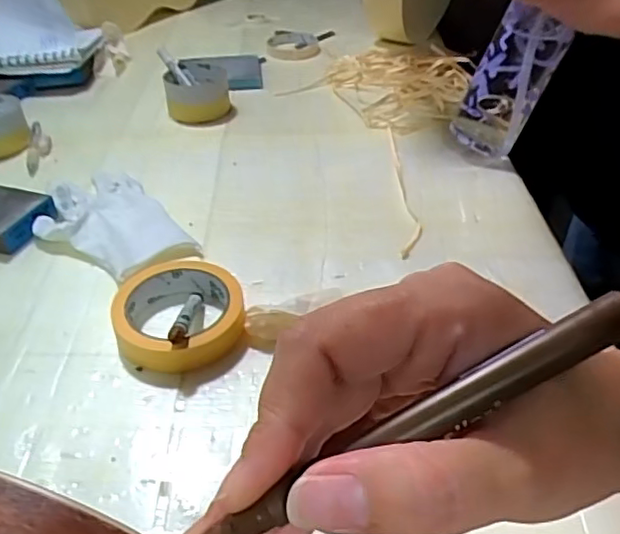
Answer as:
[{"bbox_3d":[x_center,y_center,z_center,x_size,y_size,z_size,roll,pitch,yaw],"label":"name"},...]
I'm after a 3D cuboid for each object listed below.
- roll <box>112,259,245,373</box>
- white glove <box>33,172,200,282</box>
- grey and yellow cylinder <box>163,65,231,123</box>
[{"bbox_3d":[-0.101,0.038,0.479,0.095,0.029,0.101,0,39,0],"label":"roll"},{"bbox_3d":[-0.198,-0.045,0.590,0.108,0.017,0.171,-27,46,-29],"label":"white glove"},{"bbox_3d":[-0.143,-0.224,0.787,0.078,0.046,0.081,-7,39,-8],"label":"grey and yellow cylinder"}]

